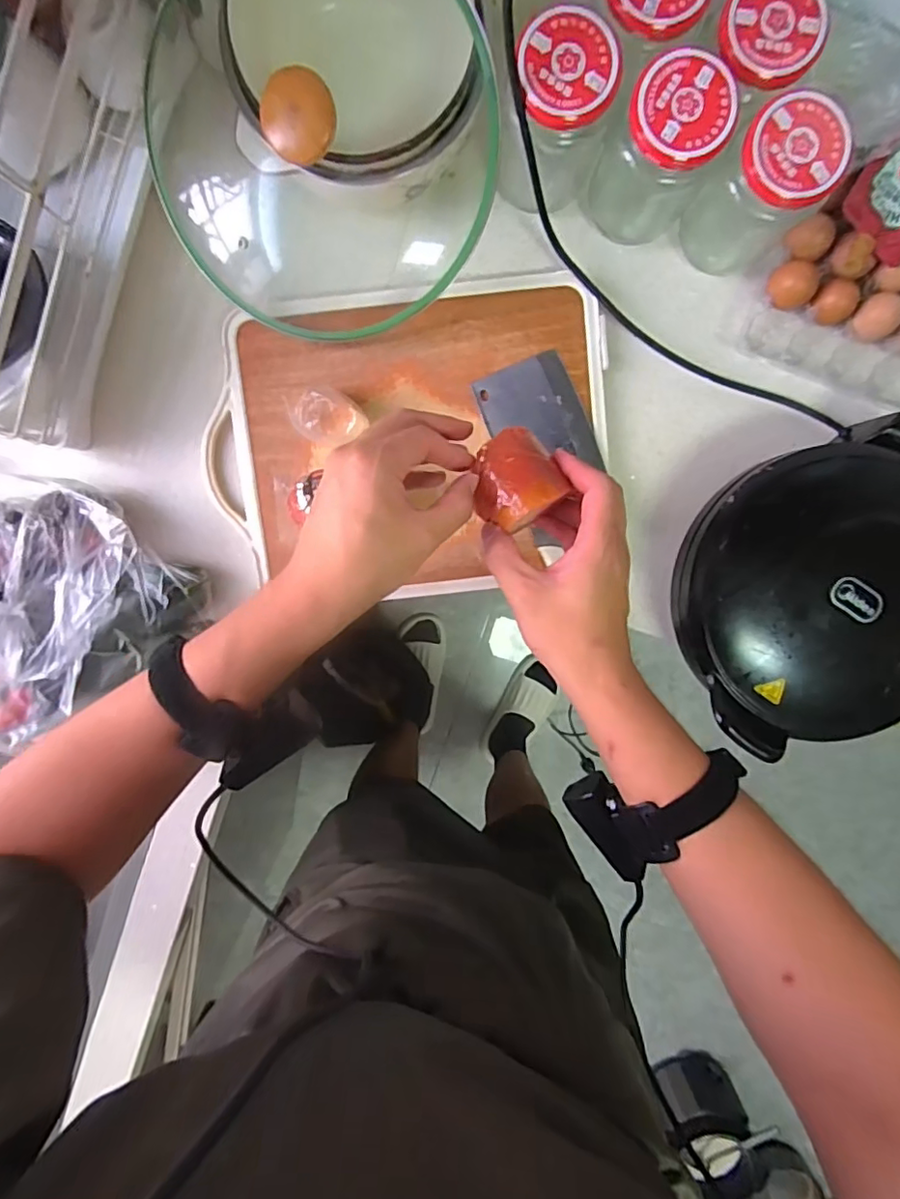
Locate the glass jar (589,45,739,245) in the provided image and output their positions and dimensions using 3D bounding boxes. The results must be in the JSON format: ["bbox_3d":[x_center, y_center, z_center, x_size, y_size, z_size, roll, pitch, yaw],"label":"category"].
[{"bbox_3d":[0.184,-0.390,0.498,0.086,0.126,0.077,37,95,-5],"label":"glass jar"}]

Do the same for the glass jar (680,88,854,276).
[{"bbox_3d":[0.276,-0.366,0.512,0.083,0.144,0.072,35,95,-5],"label":"glass jar"}]

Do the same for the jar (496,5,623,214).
[{"bbox_3d":[0.088,-0.417,0.498,0.080,0.135,0.074,0,97,-1],"label":"jar"}]

